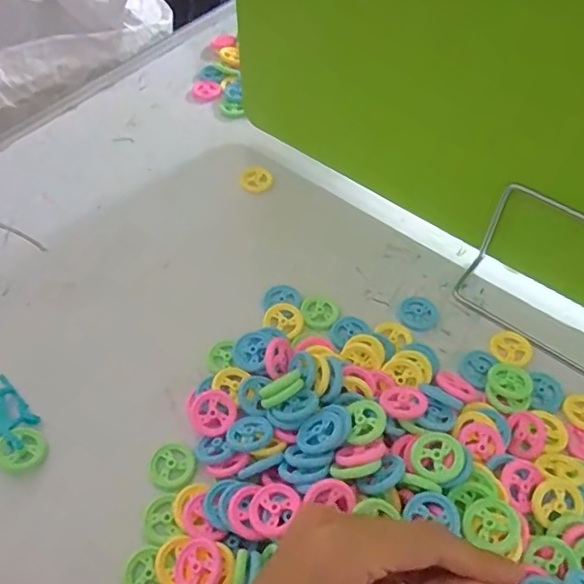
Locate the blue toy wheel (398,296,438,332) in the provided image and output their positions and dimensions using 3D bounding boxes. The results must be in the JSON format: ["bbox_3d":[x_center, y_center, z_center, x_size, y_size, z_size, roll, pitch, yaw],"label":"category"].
[{"bbox_3d":[0.096,0.016,0.433,0.029,0.004,0.030,0,53,0],"label":"blue toy wheel"}]

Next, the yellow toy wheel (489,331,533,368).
[{"bbox_3d":[0.160,0.042,0.416,0.028,0.010,0.026,0,53,0],"label":"yellow toy wheel"}]

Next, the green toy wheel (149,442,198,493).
[{"bbox_3d":[-0.076,0.111,0.360,0.028,0.004,0.031,4,53,3],"label":"green toy wheel"}]

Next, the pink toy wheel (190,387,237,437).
[{"bbox_3d":[-0.053,0.080,0.372,0.029,0.006,0.030,0,85,3],"label":"pink toy wheel"}]

